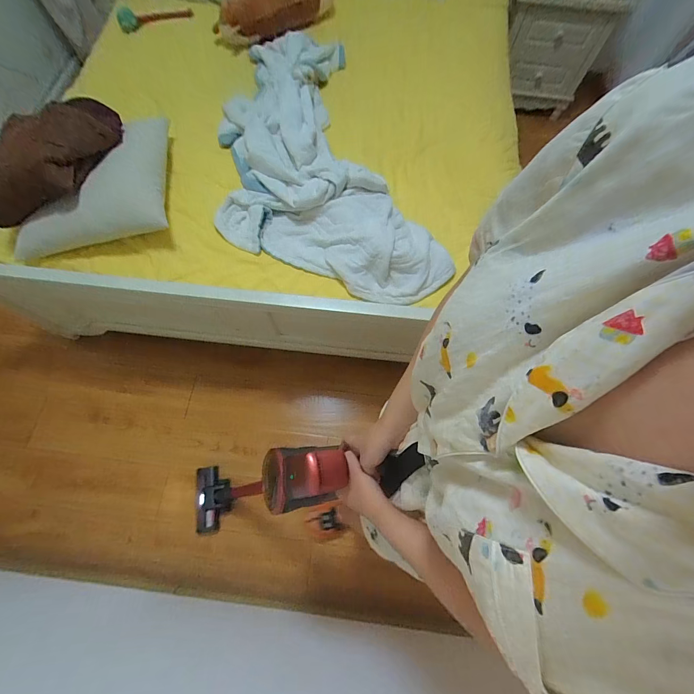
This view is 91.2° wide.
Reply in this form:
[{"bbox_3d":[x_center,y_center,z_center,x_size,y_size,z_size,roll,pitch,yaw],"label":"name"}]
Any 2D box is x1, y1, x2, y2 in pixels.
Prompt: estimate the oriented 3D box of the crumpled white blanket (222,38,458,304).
[{"bbox_3d":[-0.140,-0.529,0.998,0.541,0.159,0.965,-24,73,-9],"label":"crumpled white blanket"}]

